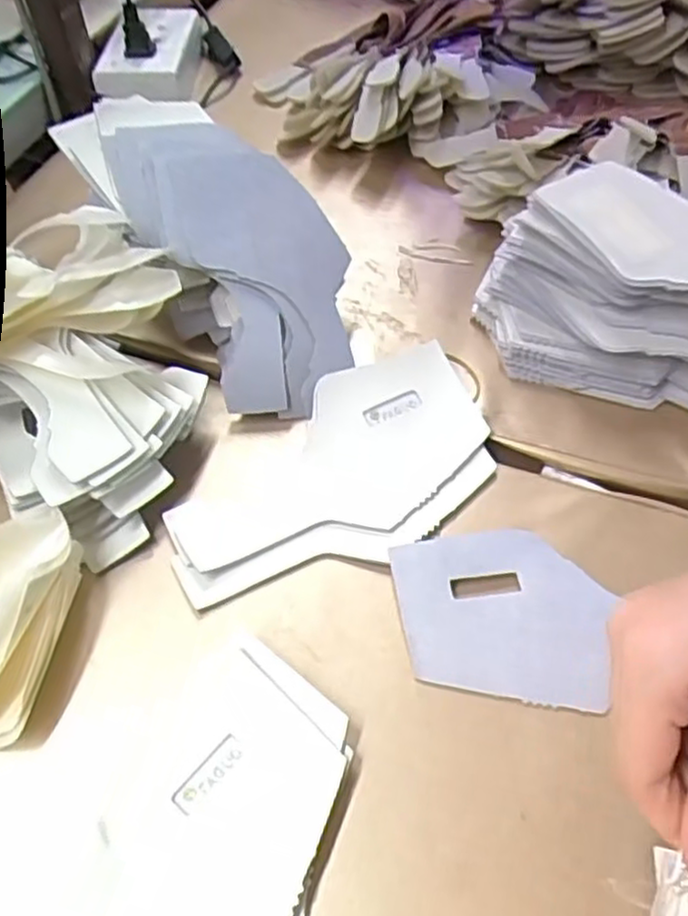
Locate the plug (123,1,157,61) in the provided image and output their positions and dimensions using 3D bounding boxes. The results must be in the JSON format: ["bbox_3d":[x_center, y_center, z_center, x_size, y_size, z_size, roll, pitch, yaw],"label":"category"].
[{"bbox_3d":[-0.173,-0.356,0.606,0.025,0.036,0.021,-13,54,-8],"label":"plug"}]

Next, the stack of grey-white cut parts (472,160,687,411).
[{"bbox_3d":[0.182,-0.090,0.423,0.202,0.086,0.113,26,58,19],"label":"stack of grey-white cut parts"}]

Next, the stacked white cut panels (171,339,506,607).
[{"bbox_3d":[0.001,0.011,0.394,0.191,0.017,0.102,-39,62,-24],"label":"stacked white cut panels"}]

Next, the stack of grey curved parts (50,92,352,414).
[{"bbox_3d":[-0.077,-0.148,0.459,0.112,0.045,0.261,-30,75,-19],"label":"stack of grey curved parts"}]

